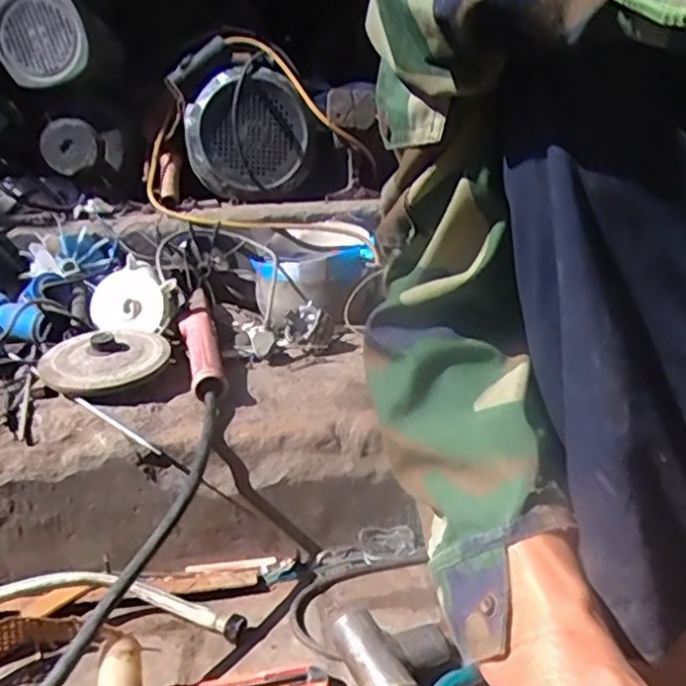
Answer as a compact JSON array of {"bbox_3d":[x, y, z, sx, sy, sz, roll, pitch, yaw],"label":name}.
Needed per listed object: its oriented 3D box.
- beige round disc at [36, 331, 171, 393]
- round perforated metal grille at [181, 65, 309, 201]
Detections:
[{"bbox_3d":[-0.283,0.014,0.774,0.145,0.035,0.118,-6,29,-7],"label":"beige round disc"},{"bbox_3d":[-0.173,-0.388,1.242,0.237,0.215,0.063,-4,15,-6],"label":"round perforated metal grille"}]

